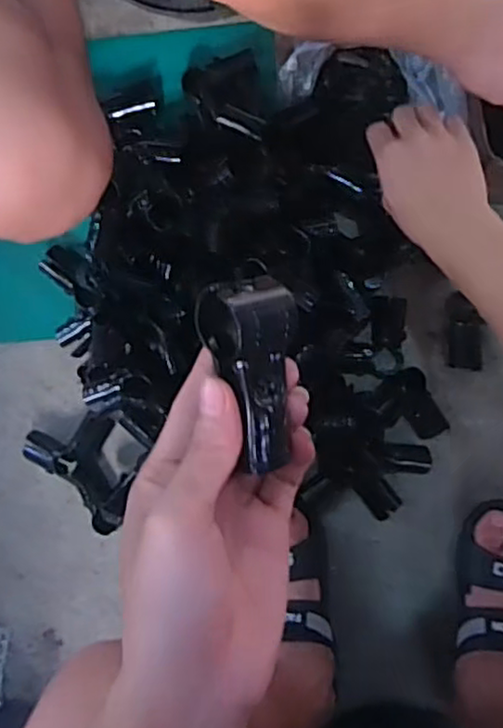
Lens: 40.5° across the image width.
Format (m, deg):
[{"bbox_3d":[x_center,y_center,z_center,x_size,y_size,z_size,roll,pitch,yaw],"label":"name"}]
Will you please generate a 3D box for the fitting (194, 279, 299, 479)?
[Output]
[{"bbox_3d":[0.002,0.004,0.300,0.040,0.028,0.084,-7,108,6],"label":"fitting"}]

